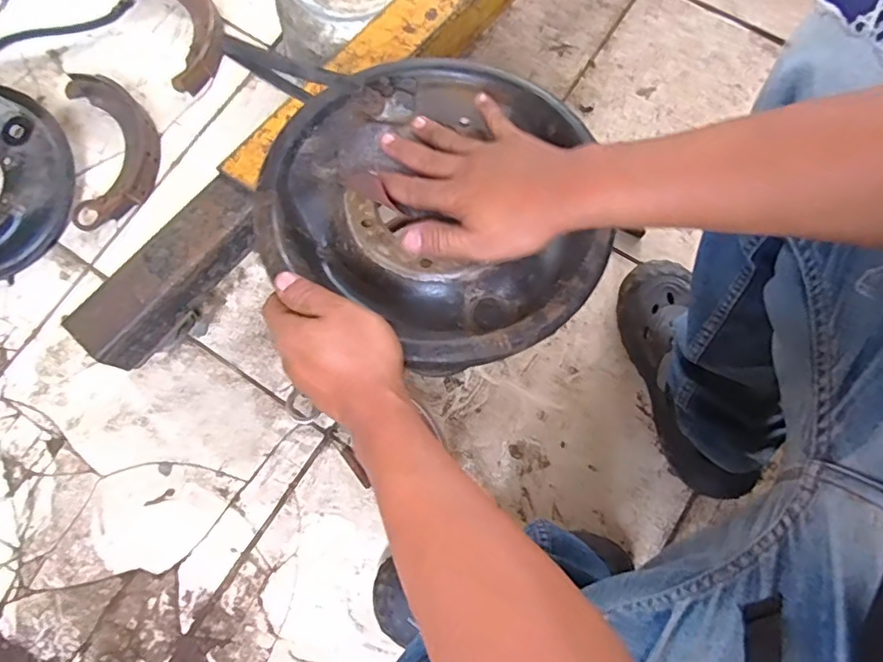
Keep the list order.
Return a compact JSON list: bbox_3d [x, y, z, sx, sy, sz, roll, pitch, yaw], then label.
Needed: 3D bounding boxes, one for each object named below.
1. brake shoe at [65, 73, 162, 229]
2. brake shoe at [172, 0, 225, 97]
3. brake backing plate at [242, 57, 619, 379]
[{"bbox_3d":[-0.461,-0.258,0.800,0.121,0.030,0.226,-9,78,-1],"label":"brake shoe"},{"bbox_3d":[-0.382,-0.460,0.844,0.102,0.031,0.225,-24,79,-4],"label":"brake shoe"},{"bbox_3d":[0.002,-0.110,0.437,0.259,0.046,0.244,0,78,1],"label":"brake backing plate"}]

